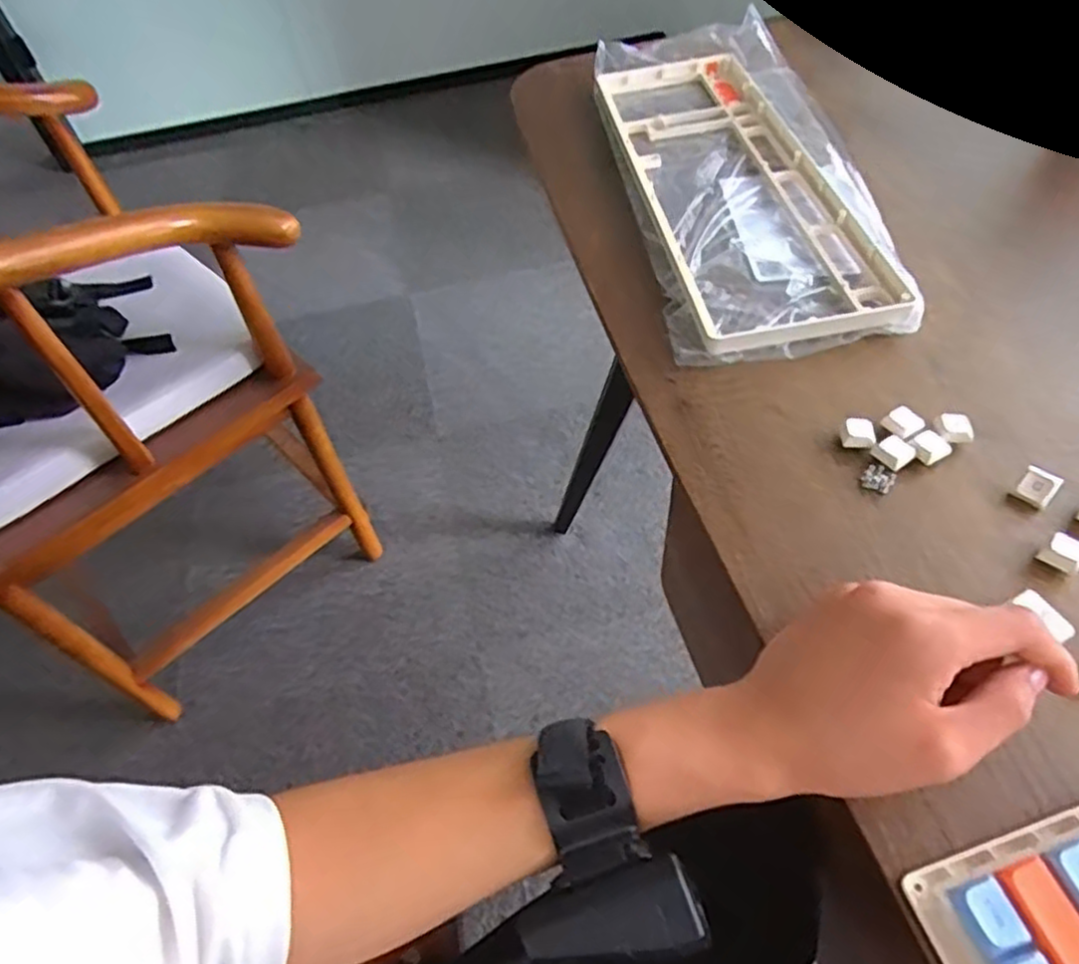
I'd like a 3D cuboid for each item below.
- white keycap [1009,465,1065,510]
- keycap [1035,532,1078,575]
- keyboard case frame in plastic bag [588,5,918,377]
[{"bbox_3d":[0.269,0.003,0.380,0.014,0.015,0.018,-35,57,-20],"label":"white keycap"},{"bbox_3d":[0.265,0.037,0.357,0.017,0.012,0.019,33,62,27],"label":"keycap"},{"bbox_3d":[0.167,-0.271,0.594,0.186,0.027,0.450,-6,52,2],"label":"keyboard case frame in plastic bag"}]

